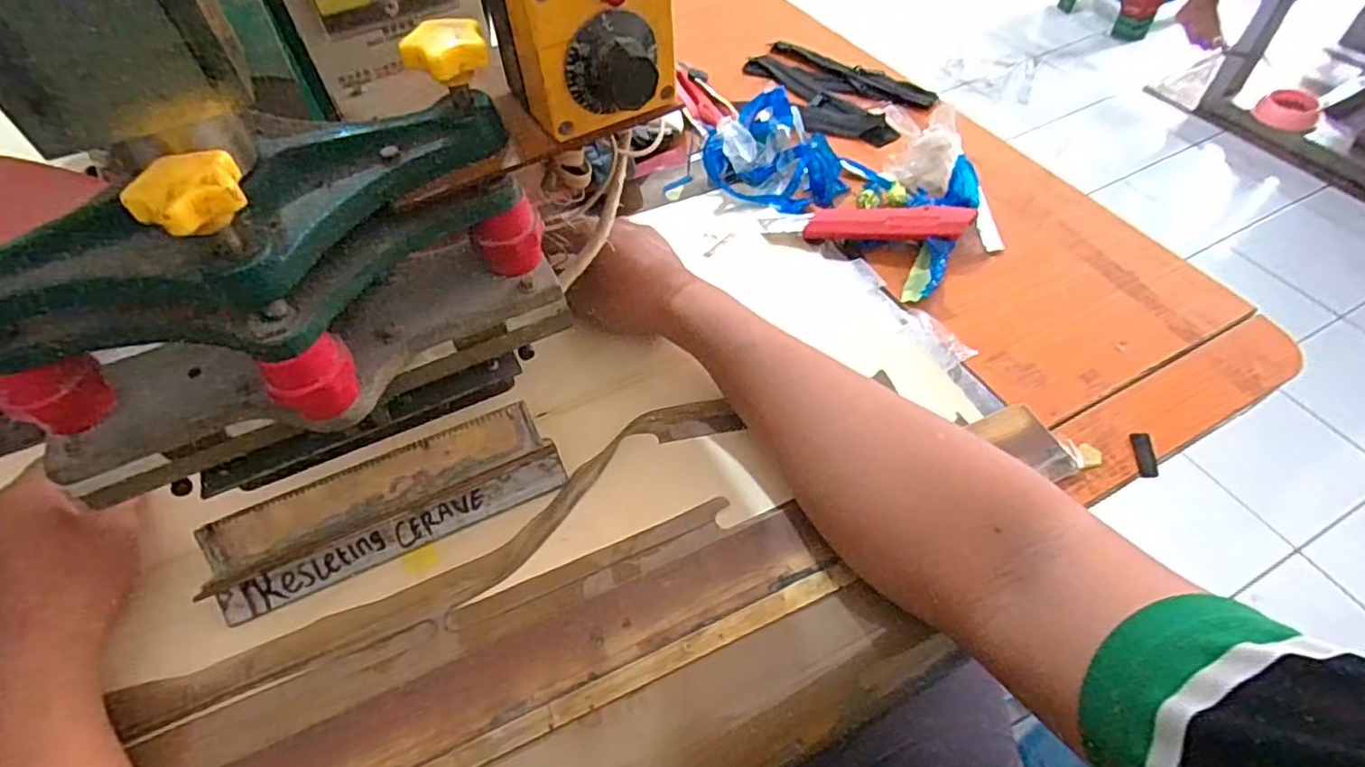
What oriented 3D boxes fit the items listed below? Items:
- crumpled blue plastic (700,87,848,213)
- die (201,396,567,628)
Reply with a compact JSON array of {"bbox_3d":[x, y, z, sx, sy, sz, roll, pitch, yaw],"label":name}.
[{"bbox_3d":[0.090,-0.211,0.610,0.122,0.045,0.116,-1,53,2],"label":"crumpled blue plastic"},{"bbox_3d":[-0.175,0.072,0.405,0.199,0.045,0.041,-23,56,-14],"label":"die"}]

